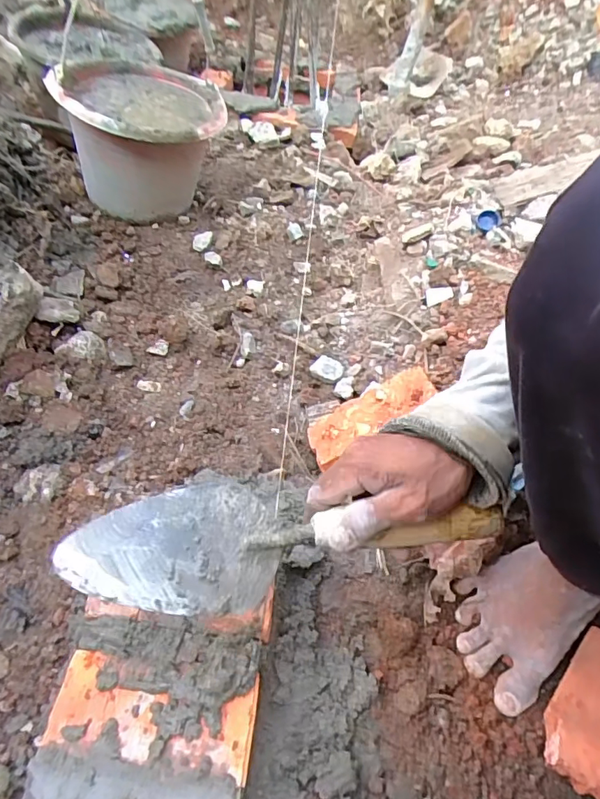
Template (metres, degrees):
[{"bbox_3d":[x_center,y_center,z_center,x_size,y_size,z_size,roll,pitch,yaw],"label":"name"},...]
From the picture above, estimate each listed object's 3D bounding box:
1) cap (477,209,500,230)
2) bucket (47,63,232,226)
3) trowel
[{"bbox_3d":[0.282,-0.268,0.747,0.031,0.013,0.031,1,97,9],"label":"cap"},{"bbox_3d":[-0.262,-0.441,0.884,0.243,0.224,0.264,4,51,-5],"label":"bucket"},{"bbox_3d":[-0.015,0.100,0.365,0.302,0.049,0.090,-3,50,-3],"label":"trowel"}]

